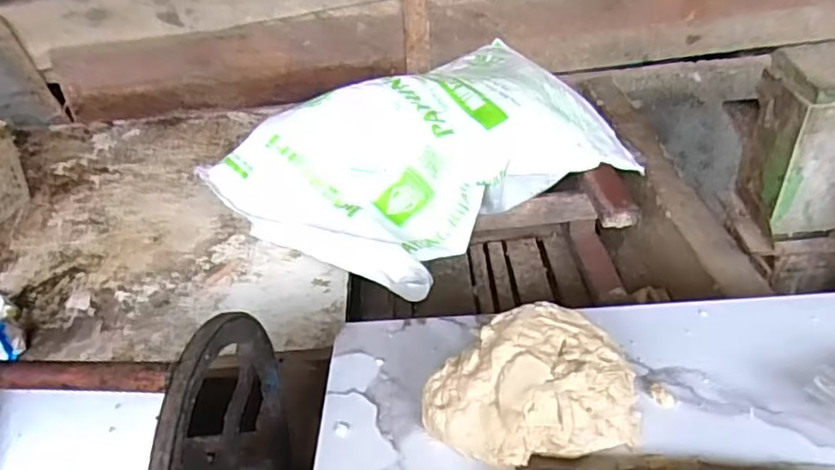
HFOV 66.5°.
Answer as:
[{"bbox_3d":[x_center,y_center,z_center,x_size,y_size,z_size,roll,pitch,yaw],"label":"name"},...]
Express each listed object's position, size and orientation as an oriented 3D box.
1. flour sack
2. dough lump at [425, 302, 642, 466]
[{"bbox_3d":[0.025,-0.146,1.099,0.660,0.173,0.398,-28,45,-25],"label":"flour sack"},{"bbox_3d":[0.092,0.125,0.515,0.169,0.074,0.110,-13,39,-11],"label":"dough lump"}]

